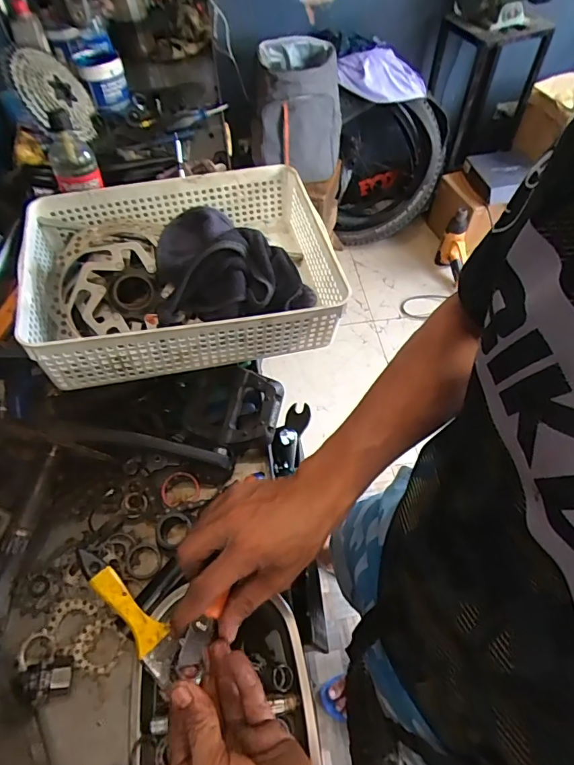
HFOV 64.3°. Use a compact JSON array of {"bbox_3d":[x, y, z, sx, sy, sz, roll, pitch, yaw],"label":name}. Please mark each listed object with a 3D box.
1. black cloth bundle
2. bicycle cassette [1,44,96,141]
[{"bbox_3d":[-0.057,-0.119,0.515,0.171,0.097,0.108,-2,56,0],"label":"black cloth bundle"},{"bbox_3d":[-0.461,-0.575,0.895,0.037,0.177,0.165,-18,21,33],"label":"bicycle cassette"}]

